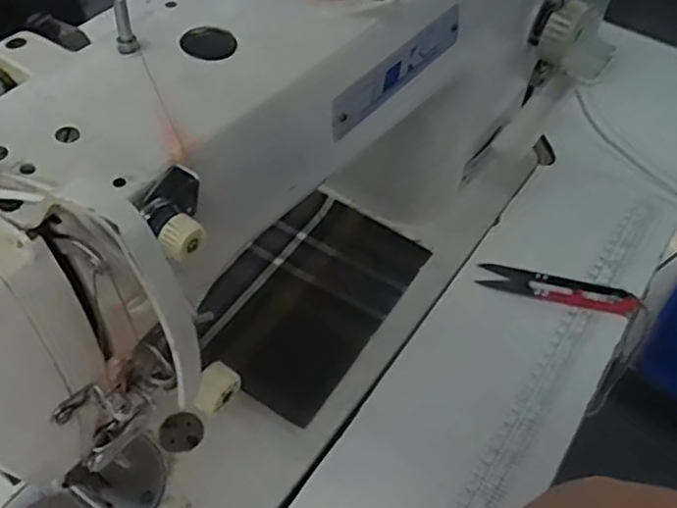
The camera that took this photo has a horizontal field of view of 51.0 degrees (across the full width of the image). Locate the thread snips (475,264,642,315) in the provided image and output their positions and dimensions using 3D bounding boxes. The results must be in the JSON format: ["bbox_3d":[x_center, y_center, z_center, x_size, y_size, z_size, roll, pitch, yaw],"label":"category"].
[{"bbox_3d":[0.148,0.024,0.477,0.103,0.013,0.020,13,50,5],"label":"thread snips"}]

